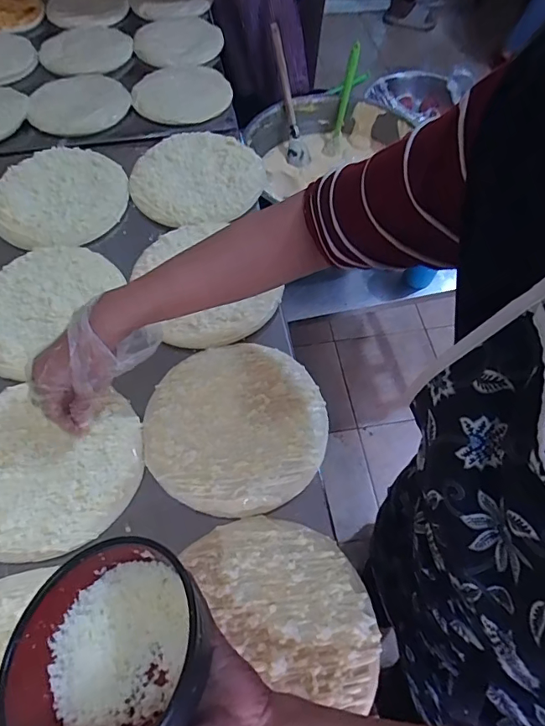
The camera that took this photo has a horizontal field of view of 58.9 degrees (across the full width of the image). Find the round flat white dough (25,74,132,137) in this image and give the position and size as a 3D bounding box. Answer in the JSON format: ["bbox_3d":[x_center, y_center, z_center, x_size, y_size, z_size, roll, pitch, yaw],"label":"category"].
[{"bbox_3d":[-0.387,-0.528,0.969,0.190,0.035,0.188,0,59,0],"label":"round flat white dough"}]

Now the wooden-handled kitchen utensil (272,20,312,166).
[{"bbox_3d":[0.030,-0.549,1.007,0.050,0.262,0.030,-25,37,-15],"label":"wooden-handled kitchen utensil"}]

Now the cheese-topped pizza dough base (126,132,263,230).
[{"bbox_3d":[-0.112,-0.283,0.737,0.181,0.030,0.185,0,59,0],"label":"cheese-topped pizza dough base"}]

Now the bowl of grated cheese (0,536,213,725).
[{"bbox_3d":[-0.116,0.199,0.337,0.126,0.063,0.137,0,59,0],"label":"bowl of grated cheese"}]

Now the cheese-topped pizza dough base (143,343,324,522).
[{"bbox_3d":[-0.042,0.064,0.534,0.197,0.013,0.193,-13,60,-8],"label":"cheese-topped pizza dough base"}]

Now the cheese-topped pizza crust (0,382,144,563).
[{"bbox_3d":[-0.245,0.112,0.517,0.199,0.015,0.177,-5,59,-3],"label":"cheese-topped pizza crust"}]

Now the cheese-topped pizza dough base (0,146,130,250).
[{"bbox_3d":[-0.320,-0.255,0.719,0.193,0.013,0.192,0,59,0],"label":"cheese-topped pizza dough base"}]

